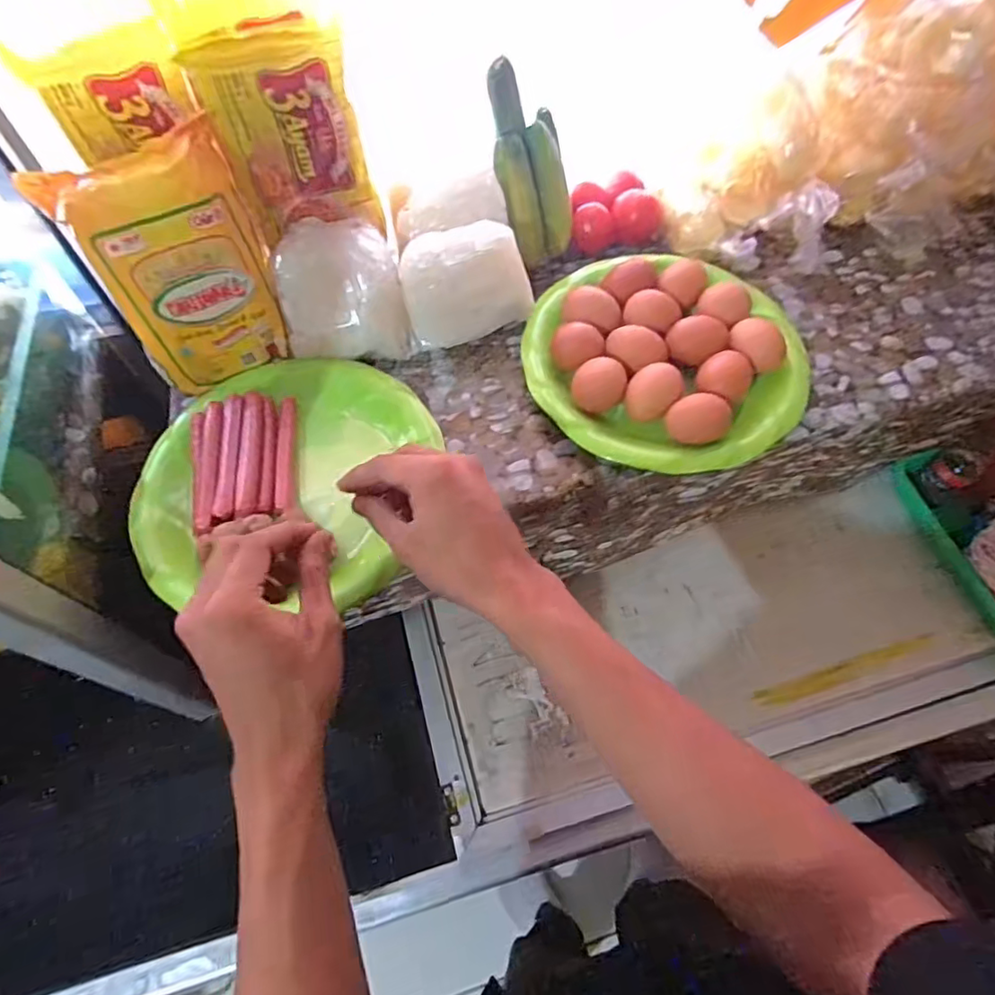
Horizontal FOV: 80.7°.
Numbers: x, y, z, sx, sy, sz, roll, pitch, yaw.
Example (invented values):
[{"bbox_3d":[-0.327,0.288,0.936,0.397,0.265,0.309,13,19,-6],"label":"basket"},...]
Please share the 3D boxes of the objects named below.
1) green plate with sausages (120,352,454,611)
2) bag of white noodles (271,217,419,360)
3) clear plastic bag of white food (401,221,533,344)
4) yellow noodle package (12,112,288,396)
[{"bbox_3d":[-0.168,-0.021,0.485,0.236,0.036,0.207,0,63,-1],"label":"green plate with sausages"},{"bbox_3d":[-0.134,-0.178,0.509,0.108,0.083,0.081,-8,63,-5],"label":"bag of white noodles"},{"bbox_3d":[-0.026,-0.189,0.519,0.114,0.076,0.054,-12,63,-7],"label":"clear plastic bag of white food"},{"bbox_3d":[-0.250,-0.173,0.473,0.138,0.194,0.054,-19,48,-8],"label":"yellow noodle package"}]

